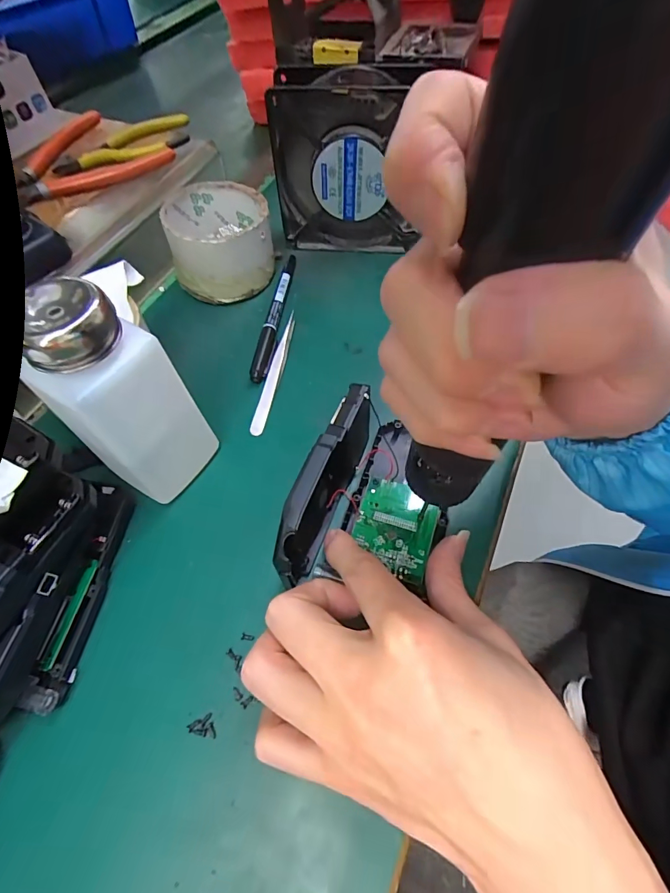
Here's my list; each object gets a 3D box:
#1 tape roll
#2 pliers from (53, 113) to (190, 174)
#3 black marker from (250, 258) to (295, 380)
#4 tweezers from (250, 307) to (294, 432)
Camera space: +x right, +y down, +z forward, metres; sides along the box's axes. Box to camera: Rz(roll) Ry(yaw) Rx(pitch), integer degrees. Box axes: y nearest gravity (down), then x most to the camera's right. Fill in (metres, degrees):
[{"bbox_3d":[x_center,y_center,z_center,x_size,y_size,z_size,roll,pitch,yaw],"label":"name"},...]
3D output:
[{"bbox_3d":[-0.092,-0.167,0.345,0.078,0.053,0.079,-1,60,1],"label":"tape roll"},{"bbox_3d":[-0.178,-0.253,0.355,0.126,0.009,0.061,-14,61,-7],"label":"pliers"},{"bbox_3d":[-0.047,-0.108,0.336,0.012,0.007,0.139,6,60,5],"label":"black marker"},{"bbox_3d":[-0.042,-0.055,0.307,0.012,0.008,0.104,12,61,8],"label":"tweezers"}]

